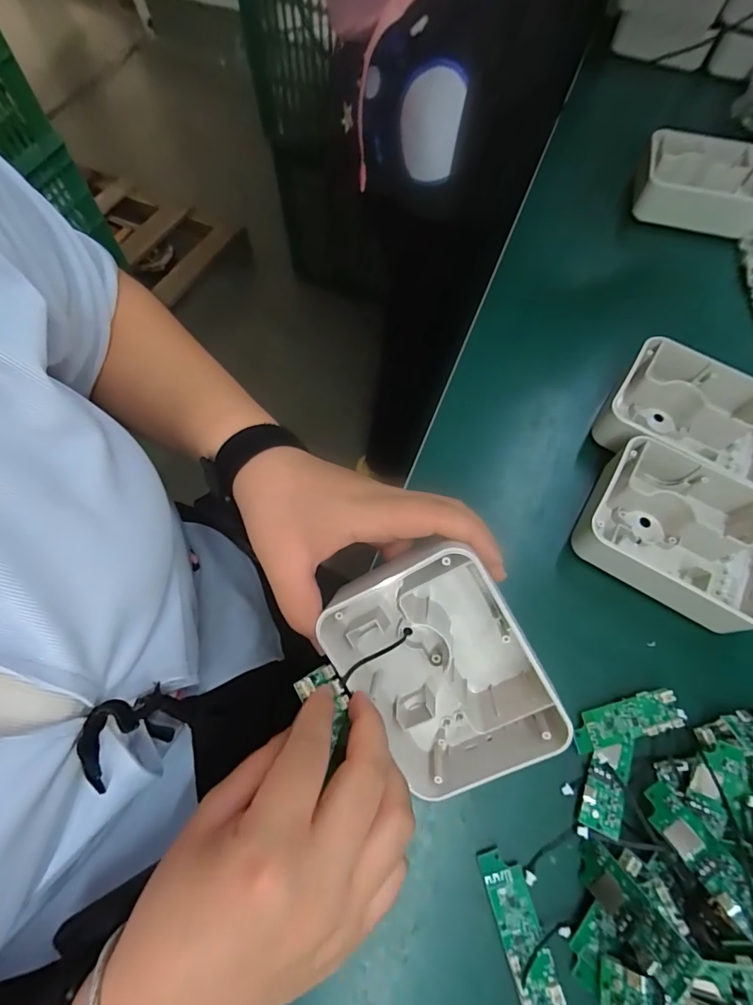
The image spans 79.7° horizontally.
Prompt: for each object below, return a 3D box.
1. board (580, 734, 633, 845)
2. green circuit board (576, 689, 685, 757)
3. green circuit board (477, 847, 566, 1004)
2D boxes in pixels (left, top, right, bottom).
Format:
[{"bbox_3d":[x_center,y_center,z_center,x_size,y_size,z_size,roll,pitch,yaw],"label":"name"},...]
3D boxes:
[{"bbox_3d":[0.143,0.173,0.279,0.022,0.005,0.056,24,68,7],"label":"board"},{"bbox_3d":[0.163,0.139,0.289,0.071,0.012,0.024,-13,69,-9],"label":"green circuit board"},{"bbox_3d":[0.080,0.236,0.252,0.024,0.011,0.070,-14,69,-9],"label":"green circuit board"}]

